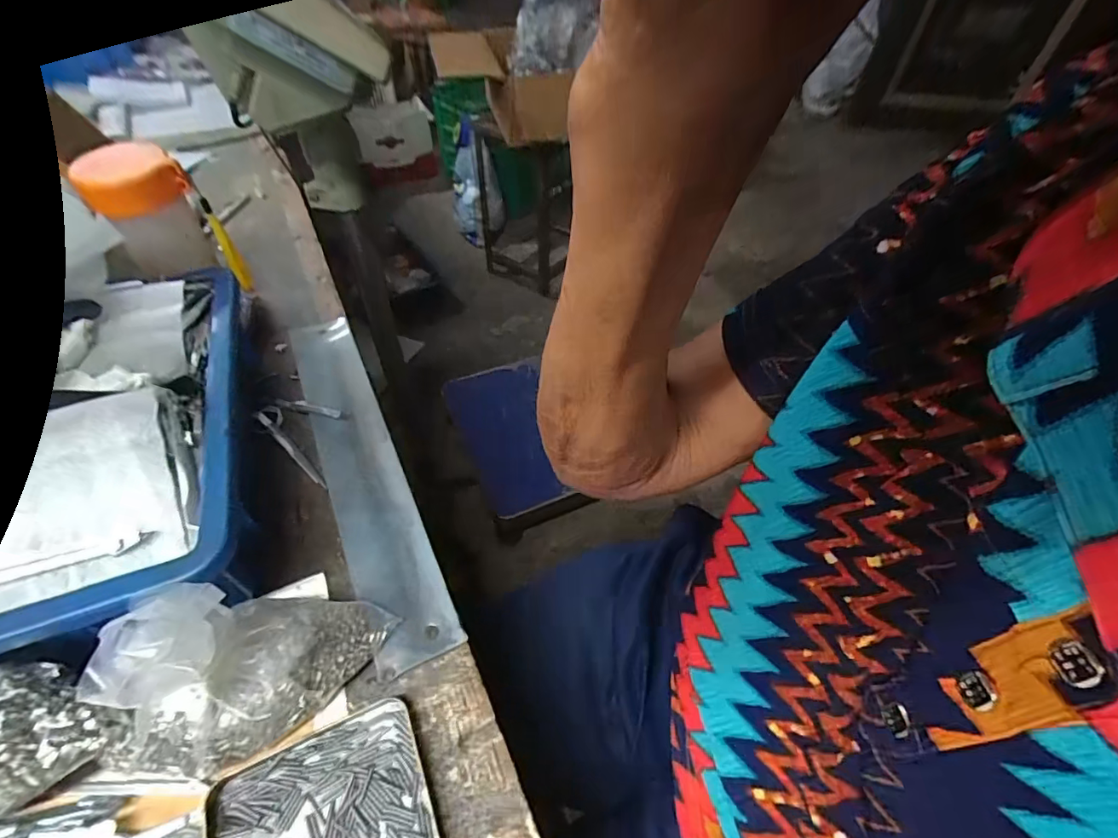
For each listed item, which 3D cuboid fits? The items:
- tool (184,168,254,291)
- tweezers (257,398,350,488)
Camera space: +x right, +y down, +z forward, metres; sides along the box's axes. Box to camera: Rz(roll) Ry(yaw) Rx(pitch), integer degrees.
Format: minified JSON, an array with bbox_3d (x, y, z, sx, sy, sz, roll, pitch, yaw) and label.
[{"bbox_3d":[-0.326,-0.175,0.480,0.013,0.115,0.017,-31,55,-24],"label":"tool"},{"bbox_3d":[-0.193,0.005,0.387,0.099,0.010,0.049,36,57,25],"label":"tweezers"}]

